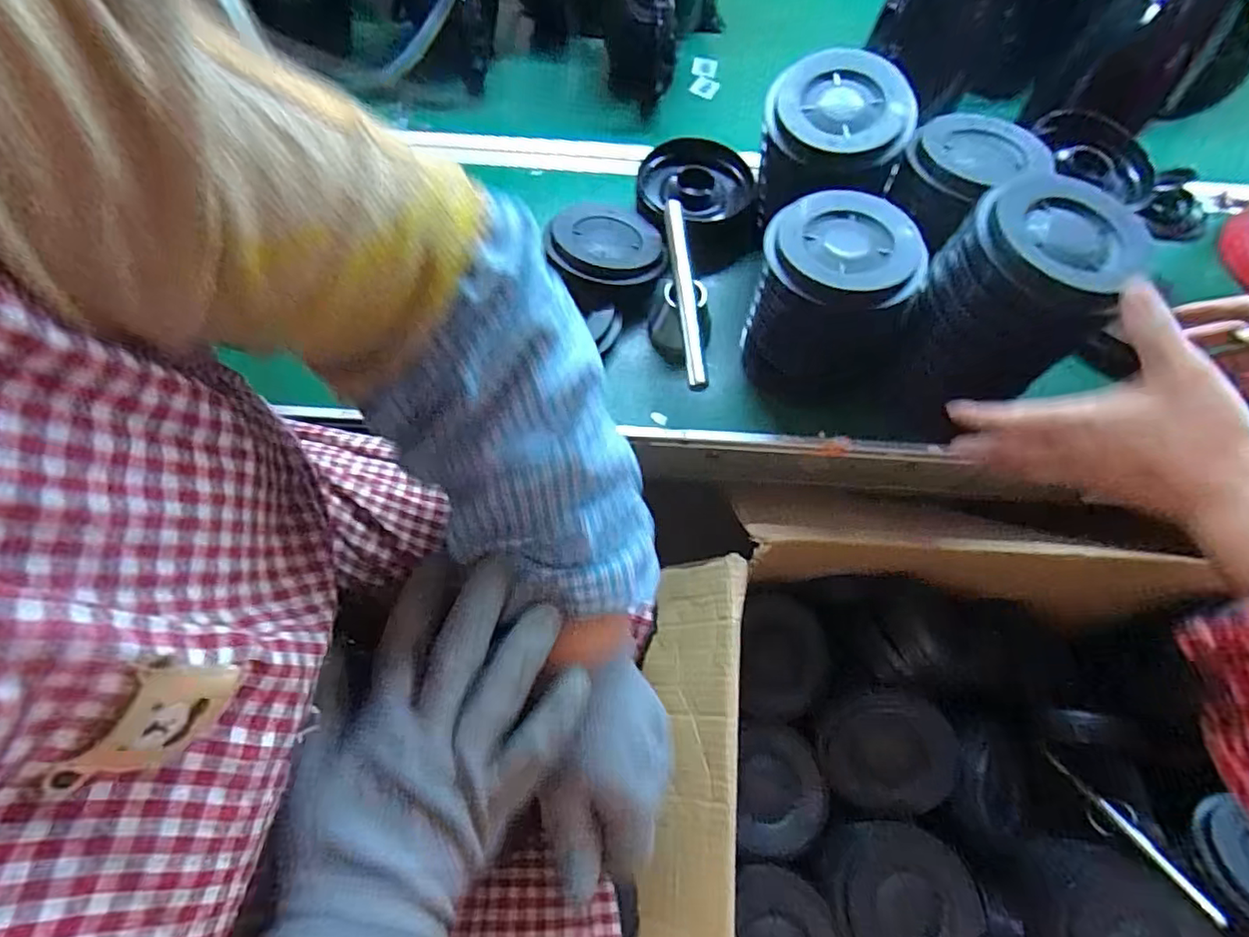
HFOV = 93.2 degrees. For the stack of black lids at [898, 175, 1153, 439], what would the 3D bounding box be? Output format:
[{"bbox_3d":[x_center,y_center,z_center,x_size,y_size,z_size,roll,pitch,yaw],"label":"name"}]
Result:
[{"bbox_3d":[0.297,-0.124,0.479,0.099,0.175,0.117,-38,72,-18],"label":"stack of black lids"}]

